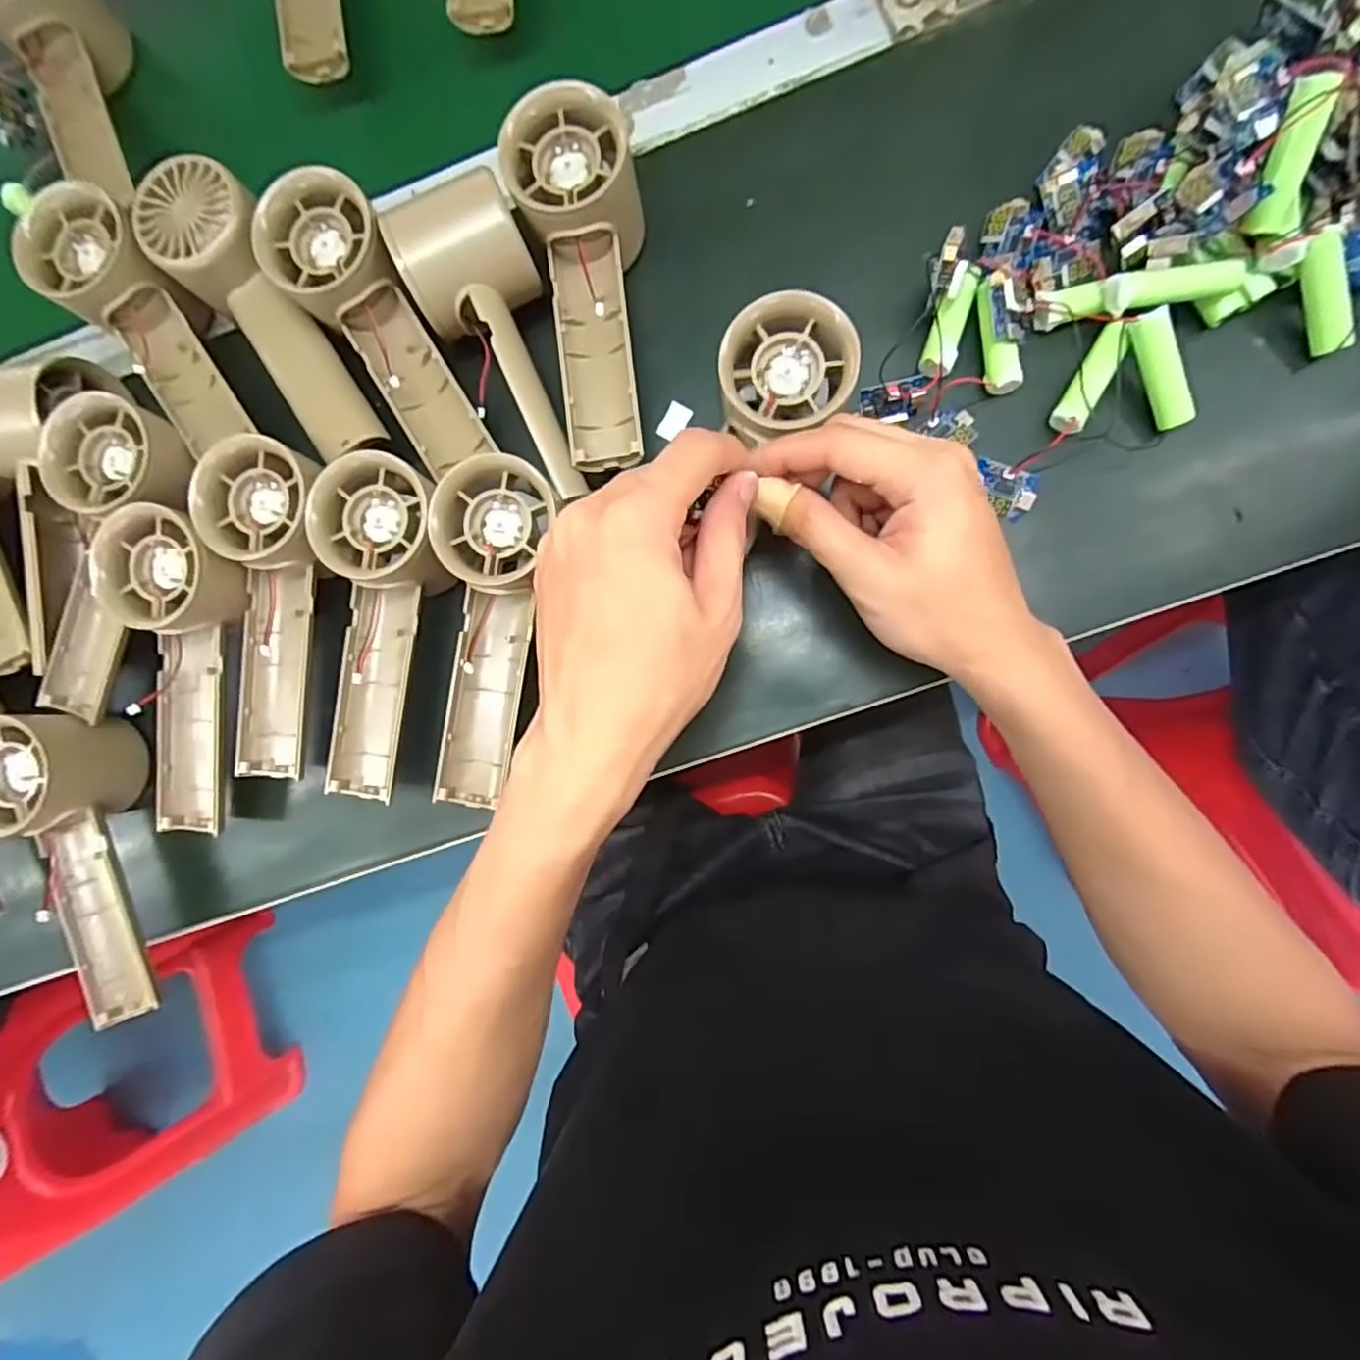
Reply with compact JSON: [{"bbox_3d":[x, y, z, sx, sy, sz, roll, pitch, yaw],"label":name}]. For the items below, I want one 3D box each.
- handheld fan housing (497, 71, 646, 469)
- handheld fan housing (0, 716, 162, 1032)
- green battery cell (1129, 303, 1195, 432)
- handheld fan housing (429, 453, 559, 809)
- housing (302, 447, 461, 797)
[{"bbox_3d":[-0.042,-0.179,0.306,0.052,0.045,0.156,-6,97,5],"label":"handheld fan housing"},{"bbox_3d":[-0.307,0.096,0.321,0.059,0.050,0.155,-13,87,5],"label":"handheld fan housing"},{"bbox_3d":[0.211,-0.136,0.283,0.011,0.012,0.050,-22,98,3],"label":"green battery cell"},{"bbox_3d":[-0.089,-0.020,0.301,0.048,0.031,0.157,8,103,6],"label":"handheld fan housing"},{"bbox_3d":[-0.142,-0.023,0.306,0.053,0.039,0.157,9,100,6],"label":"housing"}]

